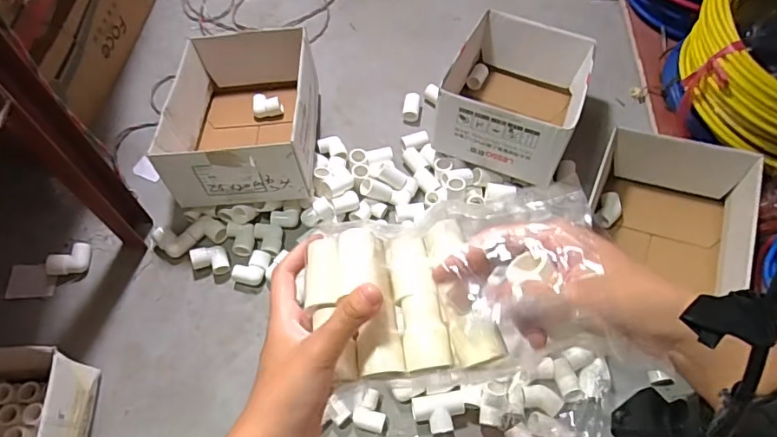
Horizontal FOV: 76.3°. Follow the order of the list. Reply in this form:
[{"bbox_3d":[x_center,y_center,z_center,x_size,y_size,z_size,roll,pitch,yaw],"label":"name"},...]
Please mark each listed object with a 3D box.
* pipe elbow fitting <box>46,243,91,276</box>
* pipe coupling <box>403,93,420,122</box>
[{"bbox_3d":[-0.502,0.070,0.786,0.043,0.037,0.068,39,66,17],"label":"pipe elbow fitting"},{"bbox_3d":[0.045,-0.220,0.976,0.030,0.022,0.059,6,61,1],"label":"pipe coupling"}]

